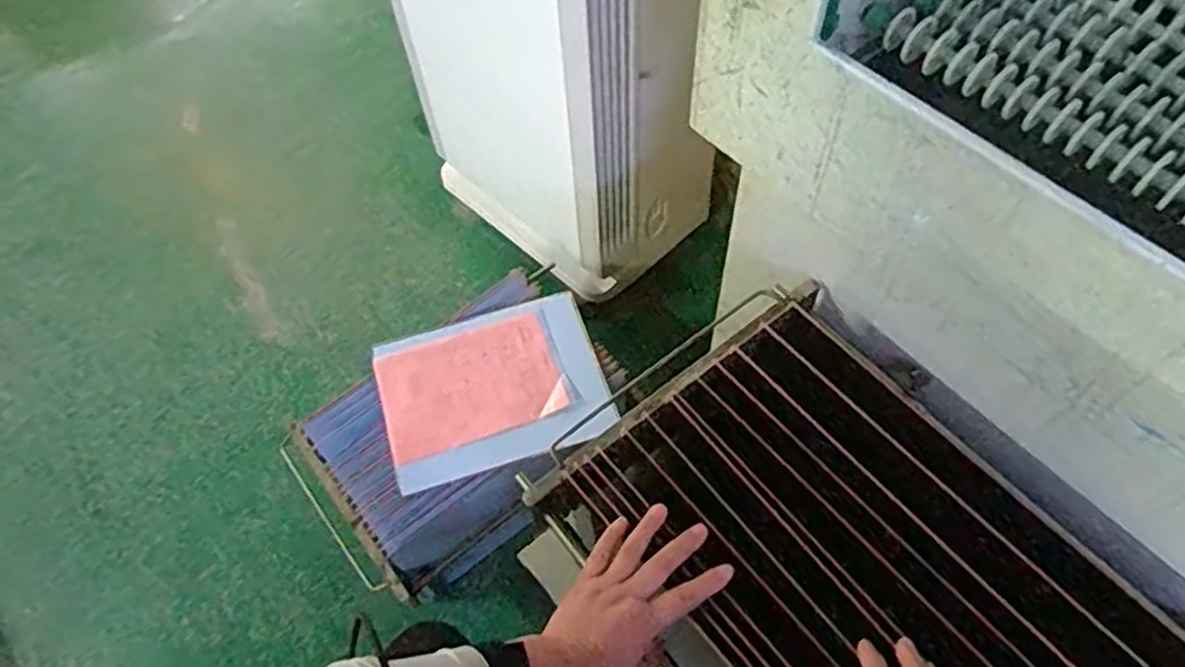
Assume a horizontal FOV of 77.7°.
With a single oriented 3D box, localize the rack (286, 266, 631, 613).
[{"bbox_3d":[-0.242,0.215,1.422,0.557,0.332,0.369,-37,63,-19],"label":"rack"}]

